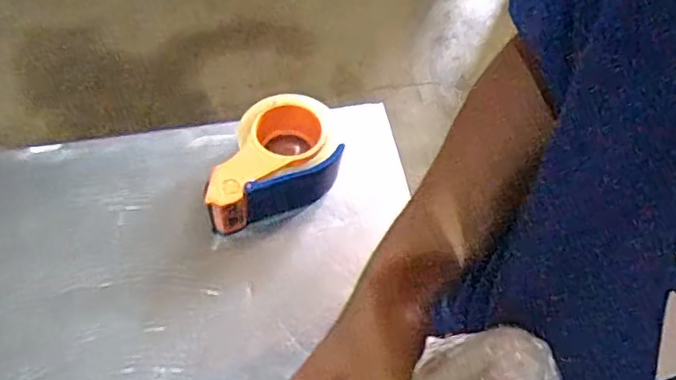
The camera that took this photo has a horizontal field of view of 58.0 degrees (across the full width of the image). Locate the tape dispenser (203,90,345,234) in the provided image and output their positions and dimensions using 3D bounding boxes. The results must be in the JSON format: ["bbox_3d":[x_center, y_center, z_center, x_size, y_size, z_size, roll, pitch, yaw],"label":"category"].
[{"bbox_3d":[-0.071,-0.035,0.655,0.160,0.074,0.110,-20,64,-14],"label":"tape dispenser"}]

